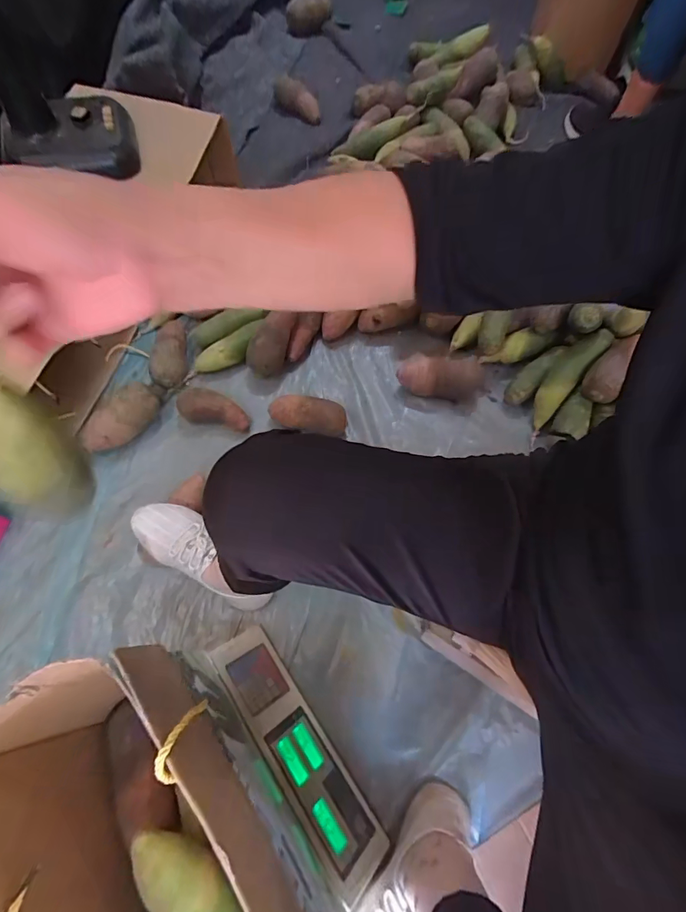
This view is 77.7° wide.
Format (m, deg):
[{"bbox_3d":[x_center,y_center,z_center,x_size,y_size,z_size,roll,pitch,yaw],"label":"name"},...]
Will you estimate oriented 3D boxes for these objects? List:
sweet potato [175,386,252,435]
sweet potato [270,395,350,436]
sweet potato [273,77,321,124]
[{"bbox_3d":[-0.243,-0.088,0.812,0.138,0.043,0.061,18,67,-8],"label":"sweet potato"},{"bbox_3d":[-0.064,-0.076,0.795,0.146,0.062,0.064,11,67,4],"label":"sweet potato"},{"bbox_3d":[-0.122,-0.959,1.150,0.136,0.074,0.049,29,70,11],"label":"sweet potato"}]

